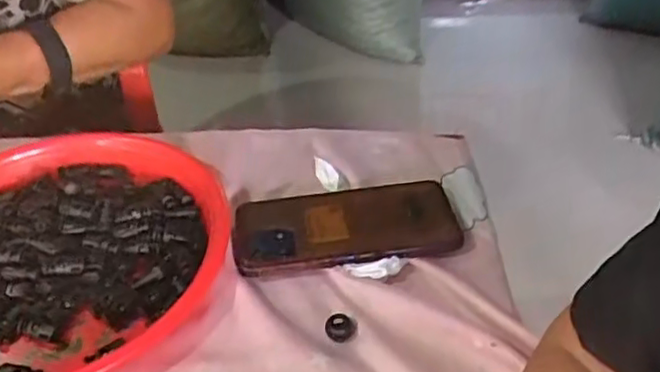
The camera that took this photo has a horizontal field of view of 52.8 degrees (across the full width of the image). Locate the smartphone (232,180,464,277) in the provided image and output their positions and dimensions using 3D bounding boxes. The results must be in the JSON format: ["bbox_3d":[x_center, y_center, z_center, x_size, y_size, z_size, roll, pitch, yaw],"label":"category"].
[{"bbox_3d":[0.012,0.027,0.506,0.167,0.010,0.081,-5,40,-5],"label":"smartphone"}]

